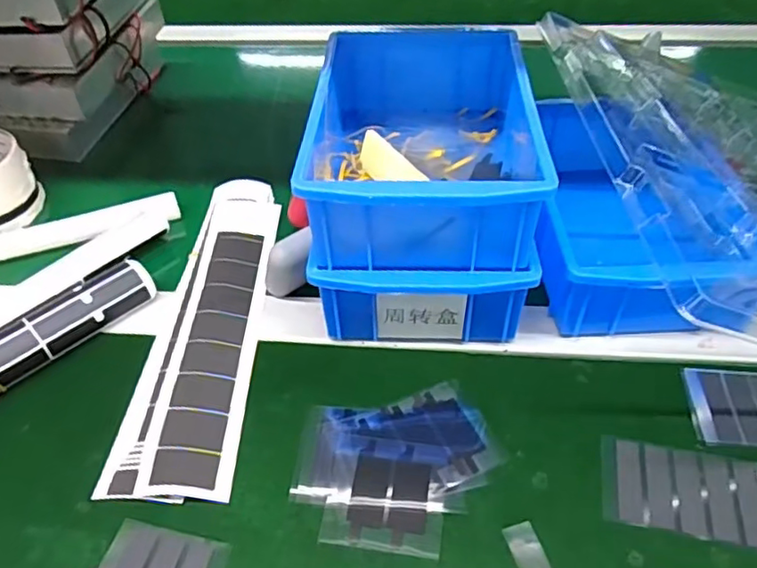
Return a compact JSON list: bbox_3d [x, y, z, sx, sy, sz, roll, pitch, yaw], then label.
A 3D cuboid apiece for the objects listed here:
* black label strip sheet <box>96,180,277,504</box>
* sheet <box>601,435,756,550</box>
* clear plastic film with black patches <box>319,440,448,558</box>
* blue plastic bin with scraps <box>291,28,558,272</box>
[{"bbox_3d":[-0.112,0.013,0.419,0.068,0.013,0.274,0,45,2],"label":"black label strip sheet"},{"bbox_3d":[0.164,0.109,0.323,0.086,0.004,0.050,9,46,11],"label":"sheet"},{"bbox_3d":[0.004,0.113,0.325,0.061,0.004,0.056,5,45,7],"label":"clear plastic film with black patches"},{"bbox_3d":[0.026,-0.095,0.393,0.125,0.063,0.198,0,45,2],"label":"blue plastic bin with scraps"}]

